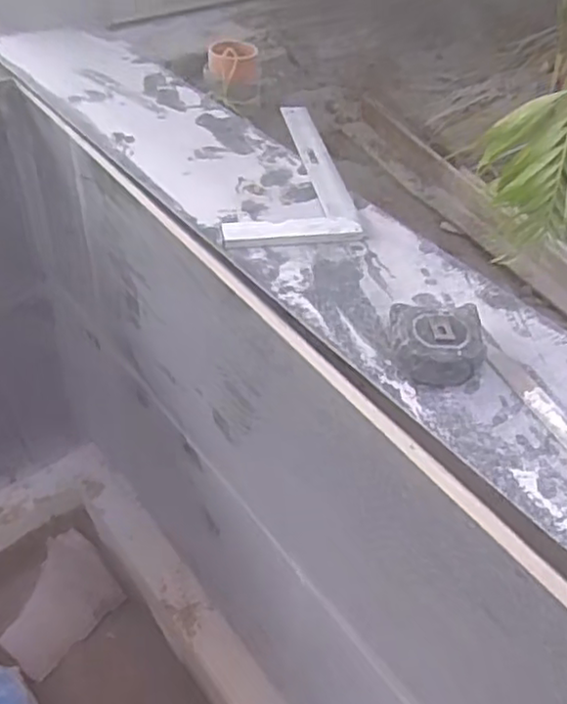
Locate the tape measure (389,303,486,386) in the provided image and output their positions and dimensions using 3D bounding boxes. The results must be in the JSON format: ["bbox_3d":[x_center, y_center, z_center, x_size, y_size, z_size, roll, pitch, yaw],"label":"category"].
[{"bbox_3d":[0.141,-0.010,0.619,0.088,0.038,0.084,5,46,1],"label":"tape measure"}]

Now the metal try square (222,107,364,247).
[{"bbox_3d":[-0.003,-0.247,0.888,0.156,0.012,0.369,-2,41,-5],"label":"metal try square"}]

